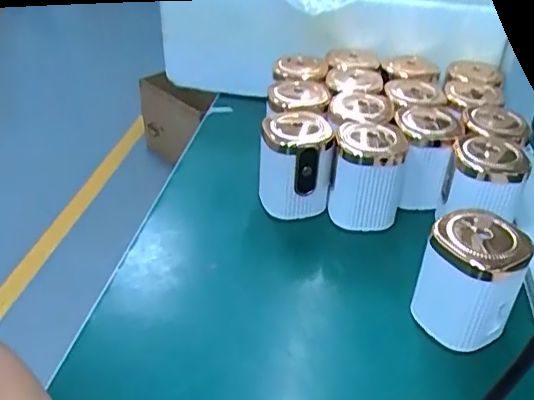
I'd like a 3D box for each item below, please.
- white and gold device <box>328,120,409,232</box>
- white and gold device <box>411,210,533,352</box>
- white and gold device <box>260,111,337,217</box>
[{"bbox_3d":[0.083,-0.019,0.461,0.057,0.074,0.046,7,35,7],"label":"white and gold device"},{"bbox_3d":[0.131,0.050,0.361,0.052,0.075,0.055,-16,38,-24],"label":"white and gold device"},{"bbox_3d":[0.023,-0.035,0.479,0.061,0.068,0.074,0,35,-3],"label":"white and gold device"}]

